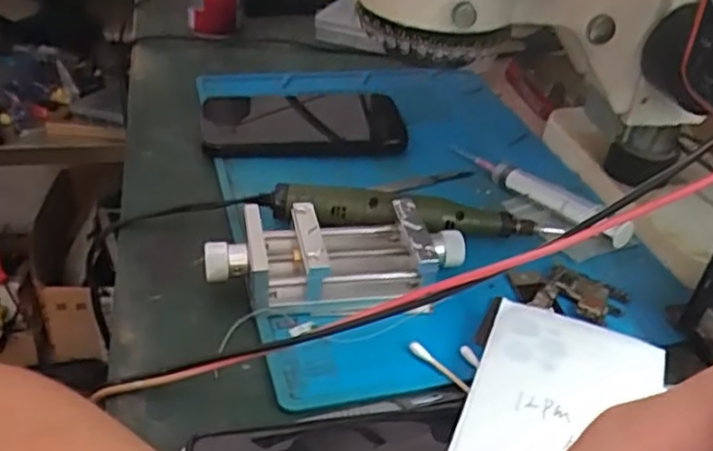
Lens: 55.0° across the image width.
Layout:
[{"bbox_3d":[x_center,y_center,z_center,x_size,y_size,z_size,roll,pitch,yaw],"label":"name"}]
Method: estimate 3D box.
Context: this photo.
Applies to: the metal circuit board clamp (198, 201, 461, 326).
[{"bbox_3d":[-0.011,0.017,0.370,0.134,0.034,0.061,-3,36,-13],"label":"metal circuit board clamp"}]

